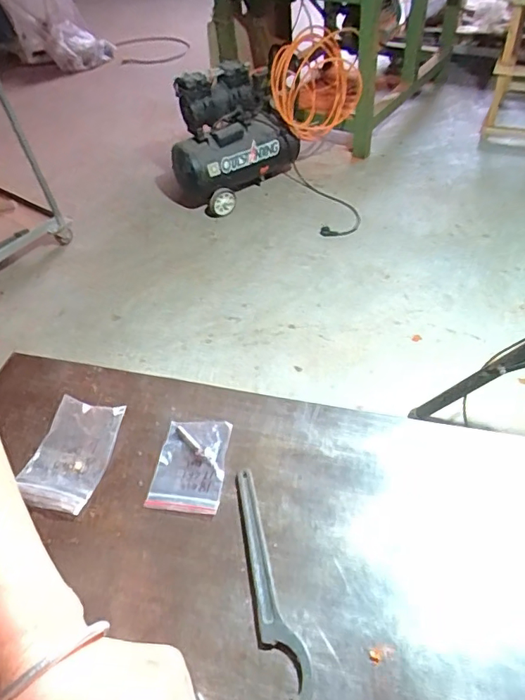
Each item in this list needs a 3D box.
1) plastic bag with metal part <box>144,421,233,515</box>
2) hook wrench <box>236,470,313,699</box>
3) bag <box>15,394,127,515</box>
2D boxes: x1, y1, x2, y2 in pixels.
[{"bbox_3d":[-0.061,0.096,0.416,0.059,0.009,0.081,2,48,8],"label":"plastic bag with metal part"},{"bbox_3d":[0.000,0.161,0.352,0.026,0.009,0.161,-16,48,-8],"label":"hook wrench"},{"bbox_3d":[-0.167,0.089,0.426,0.068,0.020,0.095,9,49,14],"label":"bag"}]

